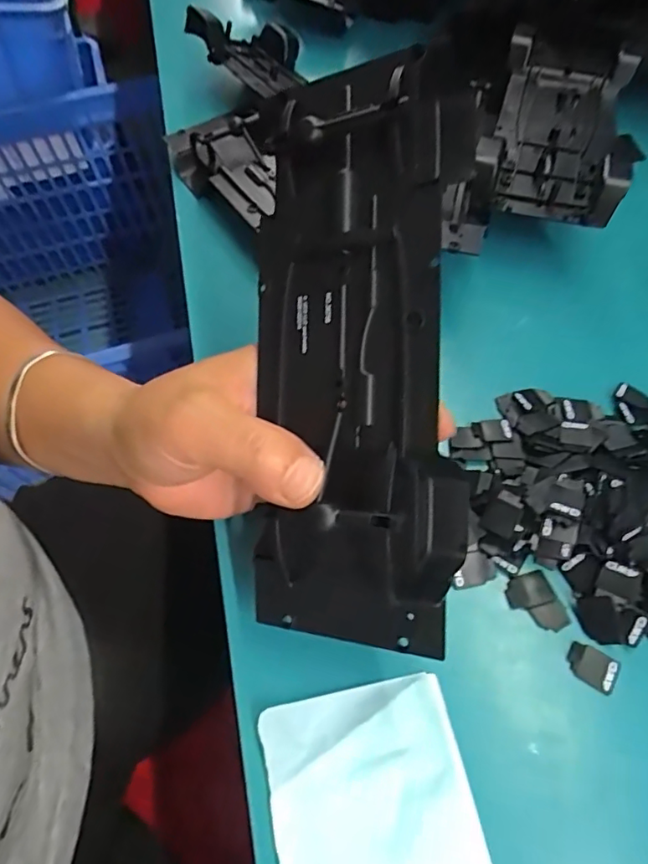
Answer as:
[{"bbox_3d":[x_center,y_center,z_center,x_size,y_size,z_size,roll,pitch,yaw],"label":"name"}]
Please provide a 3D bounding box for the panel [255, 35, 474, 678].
[{"bbox_3d":[0.009,-0.021,0.181,0.071,0.026,0.186,1,93,26],"label":"panel"}]

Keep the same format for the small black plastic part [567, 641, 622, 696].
[{"bbox_3d":[0.105,0.091,0.209,0.019,0.004,0.014,29,66,17],"label":"small black plastic part"}]

